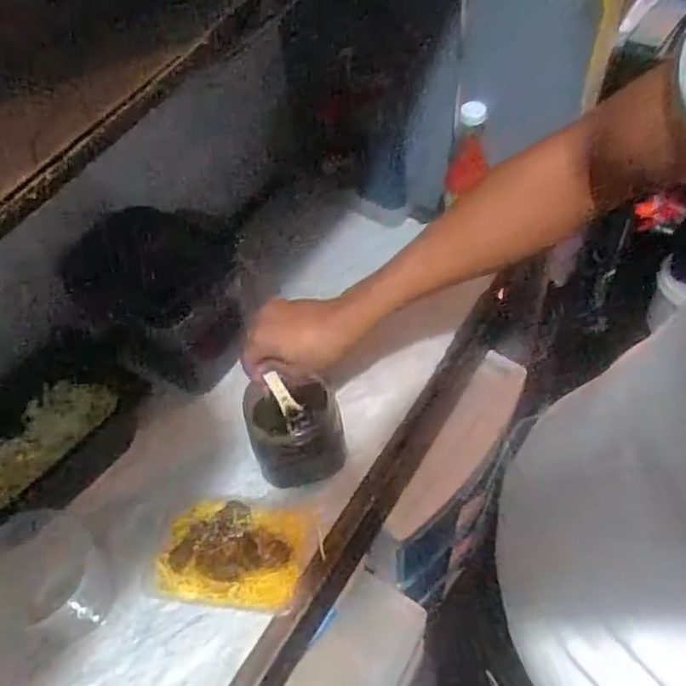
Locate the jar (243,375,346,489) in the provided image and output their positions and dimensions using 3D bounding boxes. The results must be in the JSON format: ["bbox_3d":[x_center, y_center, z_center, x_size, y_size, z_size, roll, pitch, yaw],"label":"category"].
[{"bbox_3d":[-0.050,0.105,0.721,0.098,0.102,0.081,-9,53,-1],"label":"jar"}]

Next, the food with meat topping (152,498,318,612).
[{"bbox_3d":[-0.119,0.222,0.688,0.165,0.046,0.120,2,54,7],"label":"food with meat topping"}]

